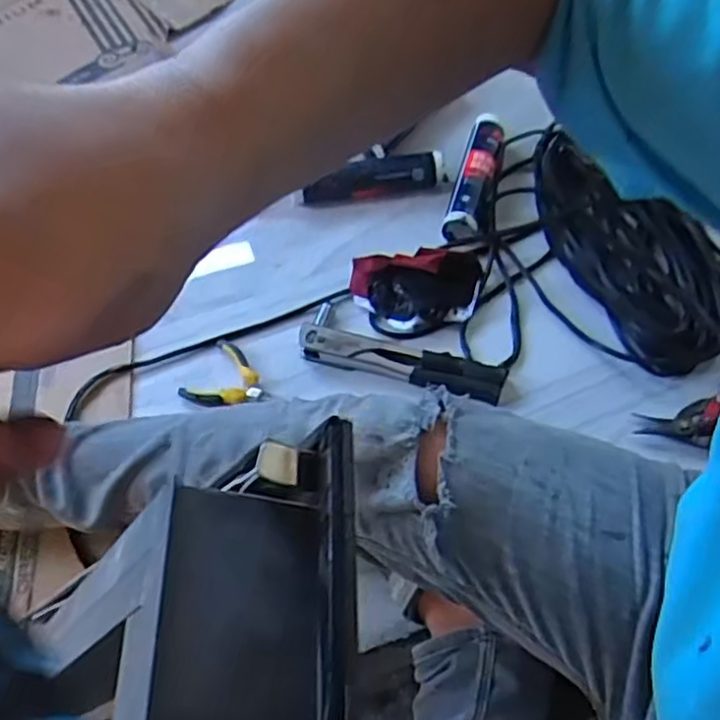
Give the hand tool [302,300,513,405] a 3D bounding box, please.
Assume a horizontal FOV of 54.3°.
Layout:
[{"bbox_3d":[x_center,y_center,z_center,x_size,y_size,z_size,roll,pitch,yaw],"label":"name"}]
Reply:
[{"bbox_3d":[0.048,-0.006,0.818,0.239,0.021,0.071,15,59,13],"label":"hand tool"}]

